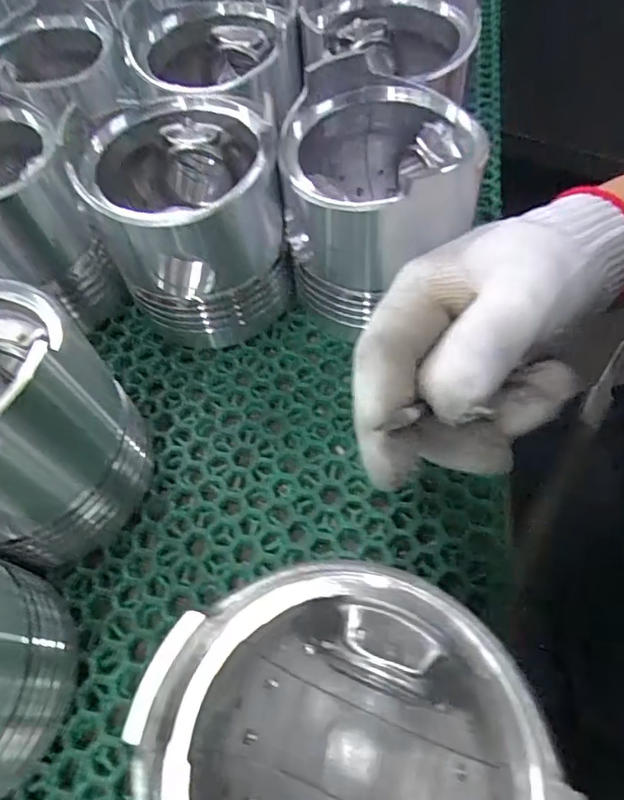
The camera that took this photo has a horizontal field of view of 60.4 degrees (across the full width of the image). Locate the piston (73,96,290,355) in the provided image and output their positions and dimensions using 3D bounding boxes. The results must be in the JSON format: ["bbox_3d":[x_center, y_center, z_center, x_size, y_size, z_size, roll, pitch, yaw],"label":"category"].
[{"bbox_3d":[-0.055,-0.083,0.255,0.080,0.091,0.082,-13,59,-4],"label":"piston"}]

